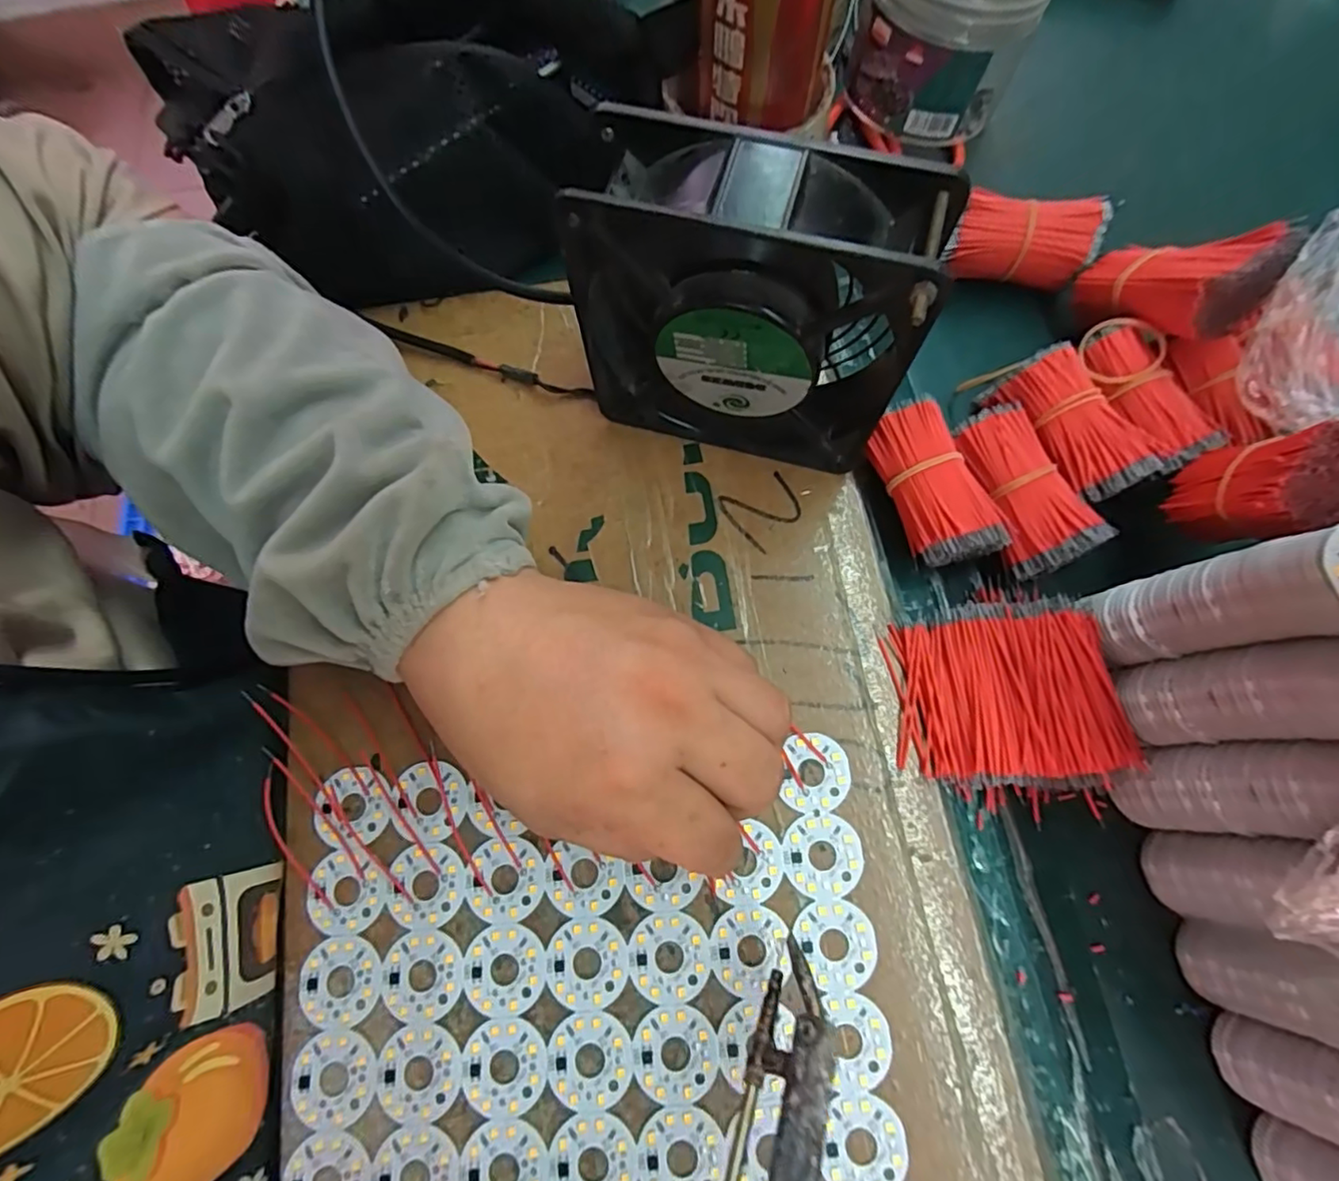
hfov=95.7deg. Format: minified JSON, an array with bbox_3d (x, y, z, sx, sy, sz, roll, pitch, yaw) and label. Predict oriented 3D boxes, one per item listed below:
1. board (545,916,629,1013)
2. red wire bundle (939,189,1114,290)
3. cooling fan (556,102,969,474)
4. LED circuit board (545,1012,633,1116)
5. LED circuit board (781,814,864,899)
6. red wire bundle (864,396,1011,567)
[{"bbox_3d":[-0.031,0.138,0.224,0.030,0.004,0.030,-10,74,-2],"label":"board"},{"bbox_3d":[0.168,-0.167,0.293,0.068,0.035,0.026,8,74,3],"label":"red wire bundle"},{"bbox_3d":[0.027,-0.101,0.232,0.120,0.123,0.040,17,75,6],"label":"cooling fan"},{"bbox_3d":[-0.029,0.168,0.215,0.030,0.004,0.030,-10,74,-2],"label":"LED circuit board"},{"bbox_3d":[0.059,0.102,0.233,0.030,0.004,0.030,0,73,1],"label":"LED circuit board"},{"bbox_3d":[0.110,-0.042,0.259,0.030,0.033,0.068,-20,74,-5],"label":"red wire bundle"}]

